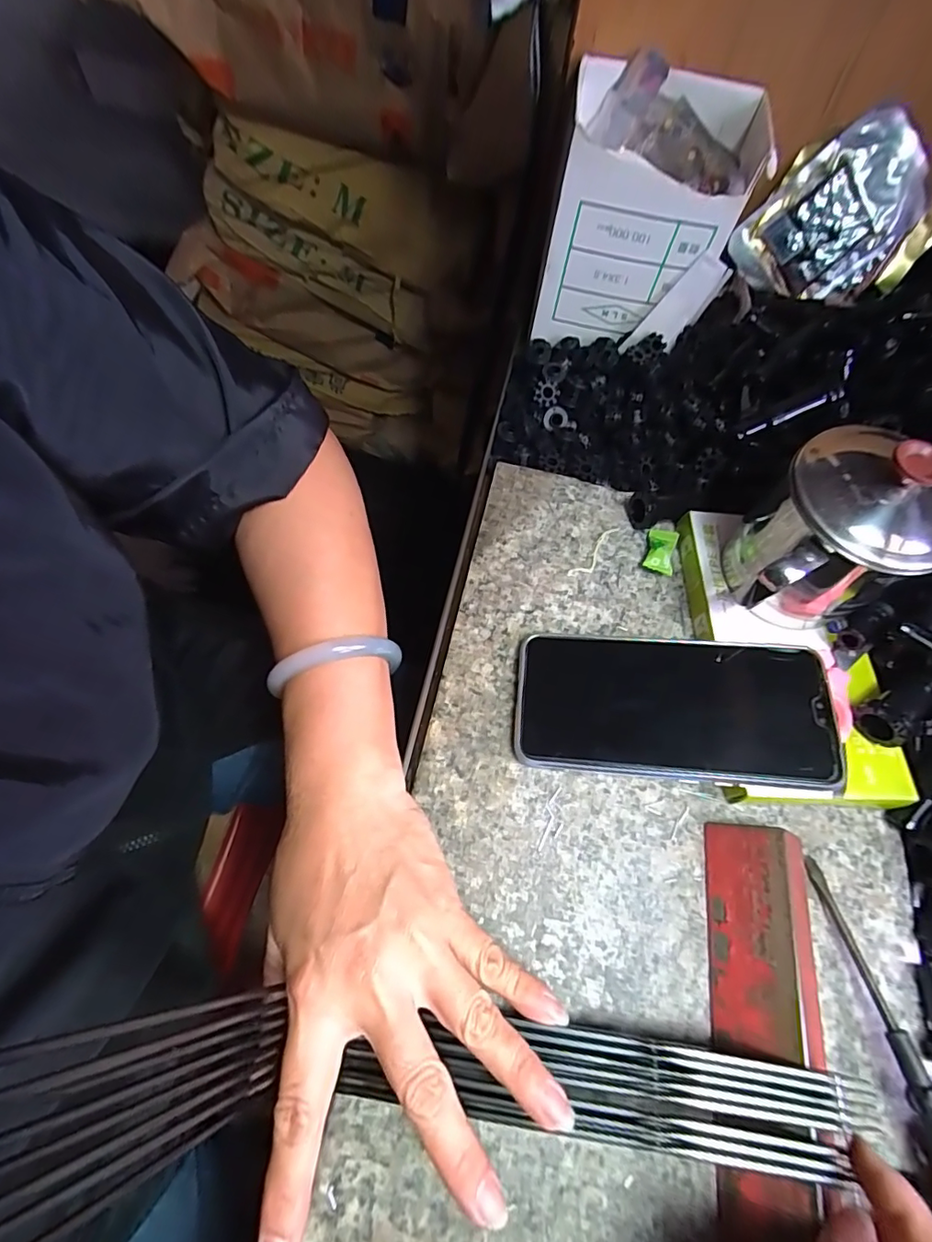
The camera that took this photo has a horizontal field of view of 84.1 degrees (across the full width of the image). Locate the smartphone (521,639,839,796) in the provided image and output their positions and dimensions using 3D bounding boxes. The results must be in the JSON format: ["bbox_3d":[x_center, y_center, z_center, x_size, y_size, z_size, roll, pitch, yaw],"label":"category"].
[{"bbox_3d":[0.106,0.045,0.272,0.156,0.006,0.074,4,63,9],"label":"smartphone"}]

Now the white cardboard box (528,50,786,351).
[{"bbox_3d":[0.121,-0.278,0.363,0.133,0.127,0.091,14,64,2],"label":"white cardboard box"}]

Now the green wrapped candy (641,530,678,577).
[{"bbox_3d":[0.127,-0.046,0.334,0.019,0.008,0.034,19,65,5],"label":"green wrapped candy"}]

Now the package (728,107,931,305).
[{"bbox_3d":[0.261,-0.272,0.360,0.107,0.104,0.017,38,33,-9],"label":"package"}]

